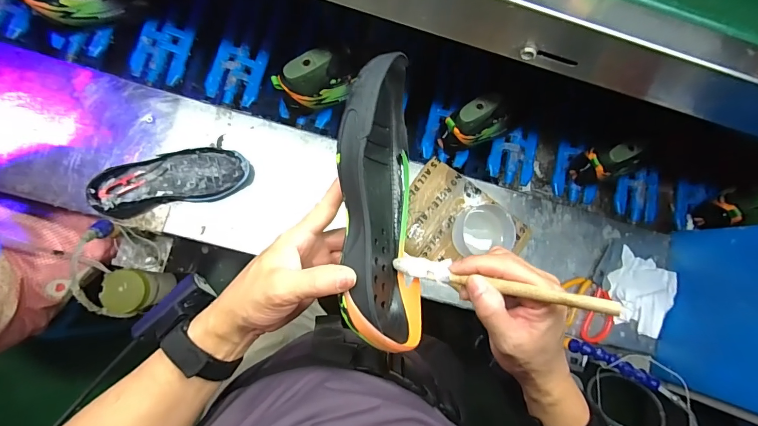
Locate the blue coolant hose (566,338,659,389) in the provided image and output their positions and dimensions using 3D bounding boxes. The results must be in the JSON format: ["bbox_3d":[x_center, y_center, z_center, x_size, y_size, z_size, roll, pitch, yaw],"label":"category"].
[{"bbox_3d":[0.393,0.252,0.639,0.134,0.031,0.023,23,80,33],"label":"blue coolant hose"}]

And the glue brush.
[{"bbox_3d":[0.090,0.057,0.309,0.180,0.008,0.021,7,80,35],"label":"glue brush"}]

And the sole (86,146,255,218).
[{"bbox_3d":[-0.332,-0.056,0.613,0.232,0.056,0.089,-15,84,-6],"label":"sole"}]

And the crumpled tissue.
[{"bbox_3d":[0.503,0.153,0.718,0.126,0.022,0.141,22,82,-1],"label":"crumpled tissue"}]

